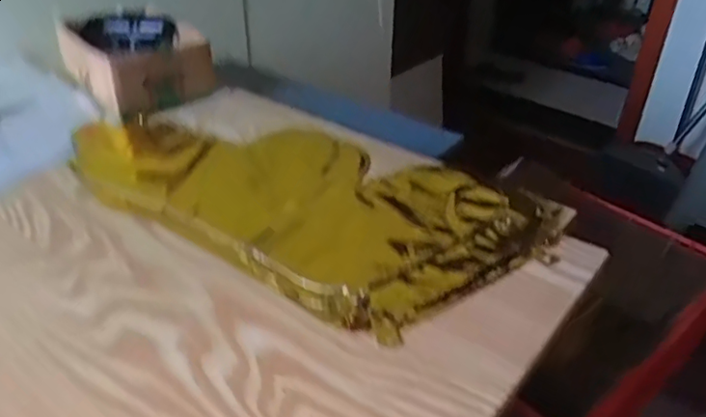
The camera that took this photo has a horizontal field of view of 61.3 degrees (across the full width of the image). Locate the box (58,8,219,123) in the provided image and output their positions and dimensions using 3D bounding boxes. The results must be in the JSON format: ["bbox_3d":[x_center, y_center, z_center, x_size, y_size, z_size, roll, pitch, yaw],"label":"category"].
[{"bbox_3d":[-0.265,-0.178,0.734,0.128,0.075,0.179,-25,41,-32],"label":"box"}]

